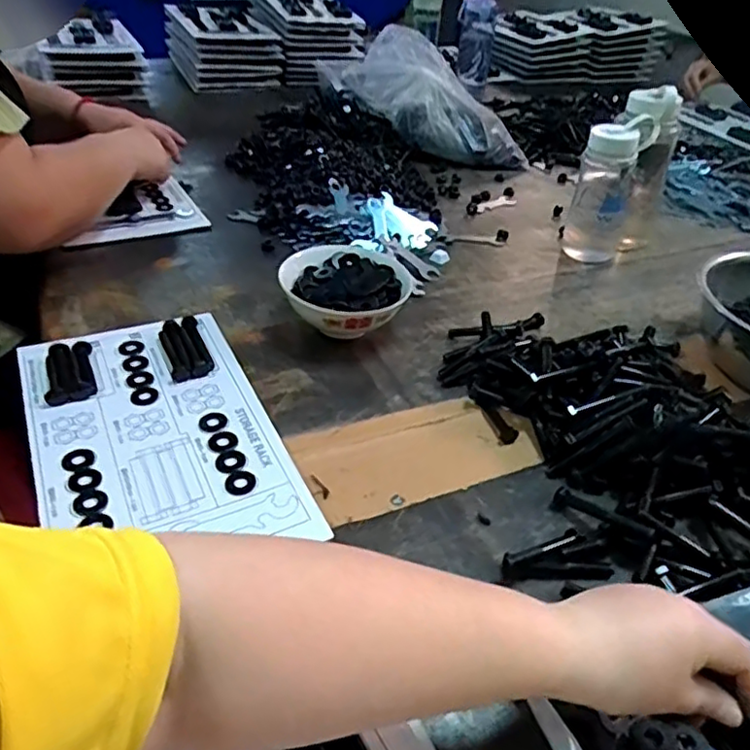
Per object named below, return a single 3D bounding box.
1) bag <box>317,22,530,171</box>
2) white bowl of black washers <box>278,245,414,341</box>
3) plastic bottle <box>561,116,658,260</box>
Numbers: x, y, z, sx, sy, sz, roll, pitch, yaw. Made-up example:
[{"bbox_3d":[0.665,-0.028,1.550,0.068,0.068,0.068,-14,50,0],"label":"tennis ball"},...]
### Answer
[{"bbox_3d":[0.085,-0.499,1.159,0.180,0.141,0.412,-25,60,-34],"label":"bag"},{"bbox_3d":[-0.032,-0.083,0.680,0.134,0.063,0.142,4,38,-3],"label":"white bowl of black washers"},{"bbox_3d":[0.310,-0.252,0.842,0.075,0.177,0.076,19,40,15],"label":"plastic bottle"}]

